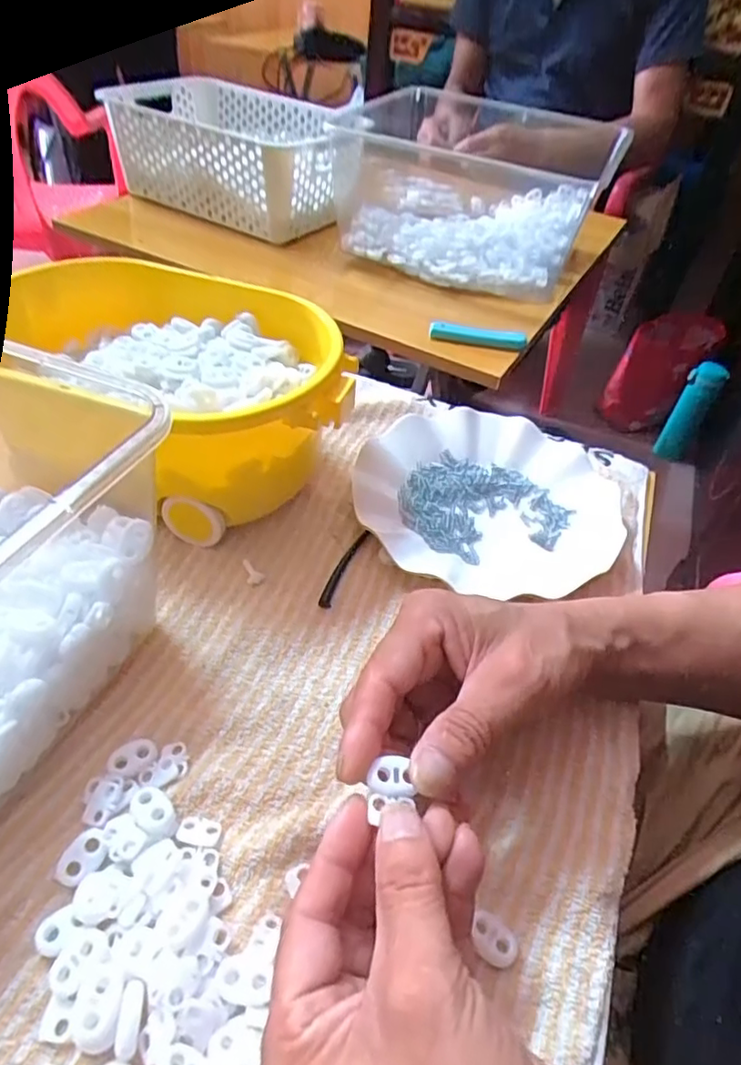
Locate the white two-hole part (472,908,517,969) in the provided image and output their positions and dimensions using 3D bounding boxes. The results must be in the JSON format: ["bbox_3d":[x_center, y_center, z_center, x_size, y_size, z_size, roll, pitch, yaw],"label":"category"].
[{"bbox_3d":[0.050,0.167,0.248,0.014,0.004,0.021,-28,54,-30],"label":"white two-hole part"}]

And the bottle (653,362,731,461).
[{"bbox_3d":[0.696,-0.257,1.320,0.069,0.215,0.084,29,49,22],"label":"bottle"}]

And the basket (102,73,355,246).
[{"bbox_3d":[-0.168,-0.497,0.815,0.307,0.131,0.237,24,47,18],"label":"basket"}]

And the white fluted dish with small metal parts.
[{"bbox_3d":[0.081,-0.032,0.433,0.180,0.025,0.167,3,44,-3],"label":"white fluted dish with small metal parts"}]

